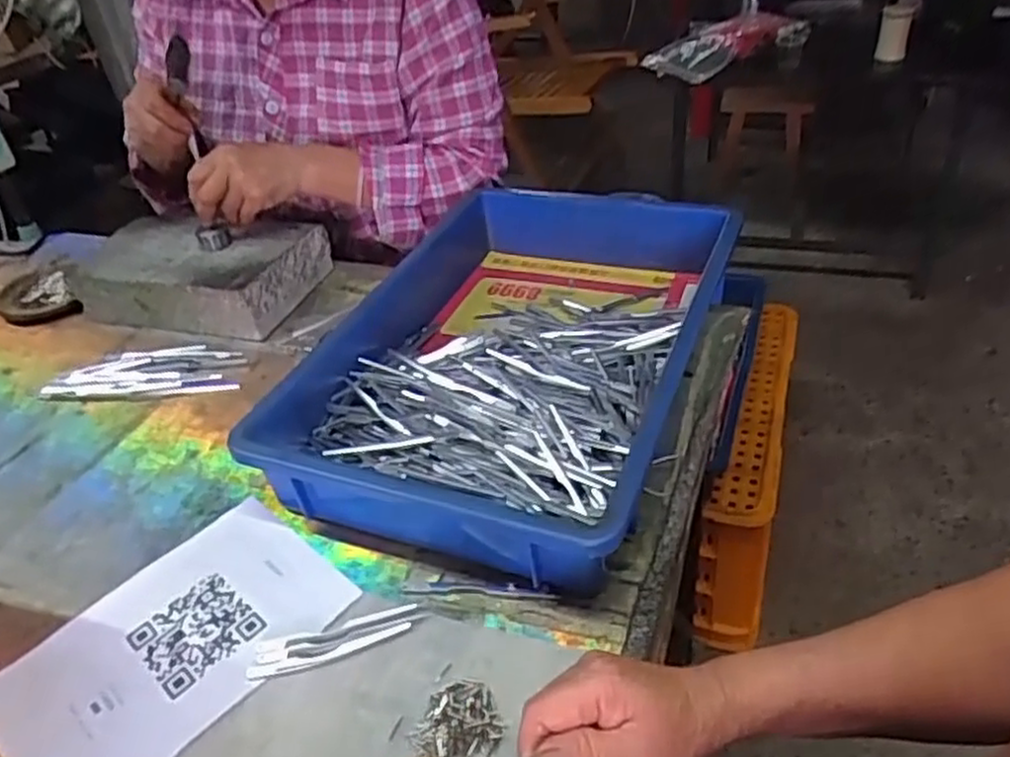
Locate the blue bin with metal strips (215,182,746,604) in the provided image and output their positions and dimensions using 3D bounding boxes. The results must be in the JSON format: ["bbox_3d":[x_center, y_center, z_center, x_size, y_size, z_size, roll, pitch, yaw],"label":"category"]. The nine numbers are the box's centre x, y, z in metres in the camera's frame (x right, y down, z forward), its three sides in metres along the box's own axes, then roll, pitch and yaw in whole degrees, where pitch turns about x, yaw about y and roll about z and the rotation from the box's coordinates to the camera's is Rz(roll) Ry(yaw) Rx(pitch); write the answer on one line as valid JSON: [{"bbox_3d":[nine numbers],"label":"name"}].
[{"bbox_3d":[0.007,-0.023,0.658,0.302,0.087,0.410,10,41,21],"label":"blue bin with metal strips"}]

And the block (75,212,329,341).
[{"bbox_3d":[-0.343,-0.123,0.859,0.242,0.069,0.153,7,40,17],"label":"block"}]

